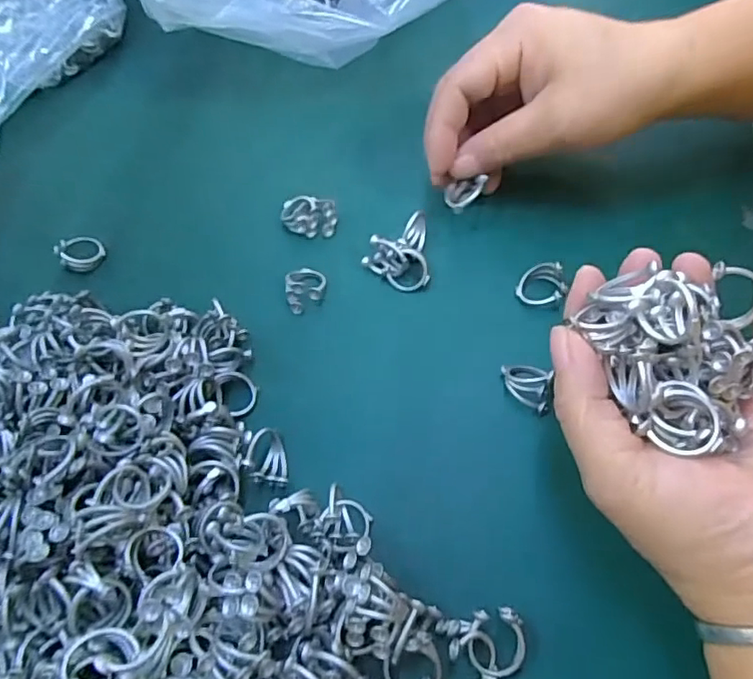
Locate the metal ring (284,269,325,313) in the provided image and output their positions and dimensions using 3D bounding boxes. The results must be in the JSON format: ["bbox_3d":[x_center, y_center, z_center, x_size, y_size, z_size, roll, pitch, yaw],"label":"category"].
[{"bbox_3d":[-0.036,-0.028,0.289,0.019,0.012,0.024,-7,62,1],"label":"metal ring"}]

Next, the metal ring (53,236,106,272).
[{"bbox_3d":[-0.162,-0.048,0.310,0.022,0.013,0.023,-2,62,3],"label":"metal ring"}]

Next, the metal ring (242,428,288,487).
[{"bbox_3d":[-0.047,0.050,0.242,0.016,0.014,0.024,-10,62,-1],"label":"metal ring"}]

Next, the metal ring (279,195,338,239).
[{"bbox_3d":[-0.037,-0.068,0.311,0.030,0.010,0.024,-1,62,4],"label":"metal ring"}]

